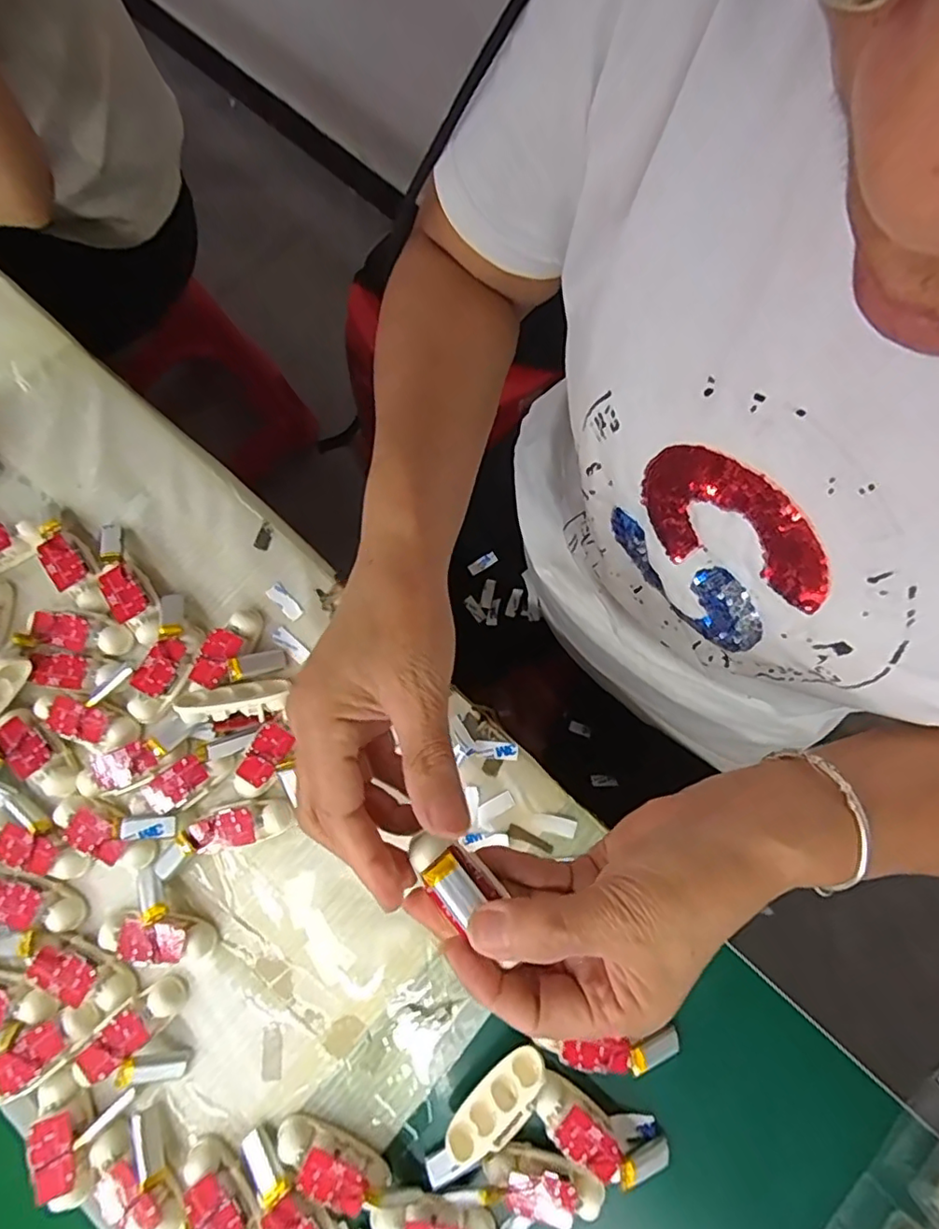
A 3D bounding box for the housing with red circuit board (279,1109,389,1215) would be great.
[{"bbox_3d":[-0.074,0.294,0.311,0.063,0.023,0.024,24,80,5],"label":"housing with red circuit board"}]

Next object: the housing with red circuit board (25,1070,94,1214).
[{"bbox_3d":[-0.215,0.277,0.307,0.026,0.015,0.060,-22,79,-4],"label":"housing with red circuit board"}]

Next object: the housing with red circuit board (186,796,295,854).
[{"bbox_3d":[-0.136,0.125,0.348,0.056,0.015,0.024,-9,77,-17],"label":"housing with red circuit board"}]

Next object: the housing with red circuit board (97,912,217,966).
[{"bbox_3d":[-0.179,0.184,0.333,0.062,0.021,0.022,5,79,1],"label":"housing with red circuit board"}]

